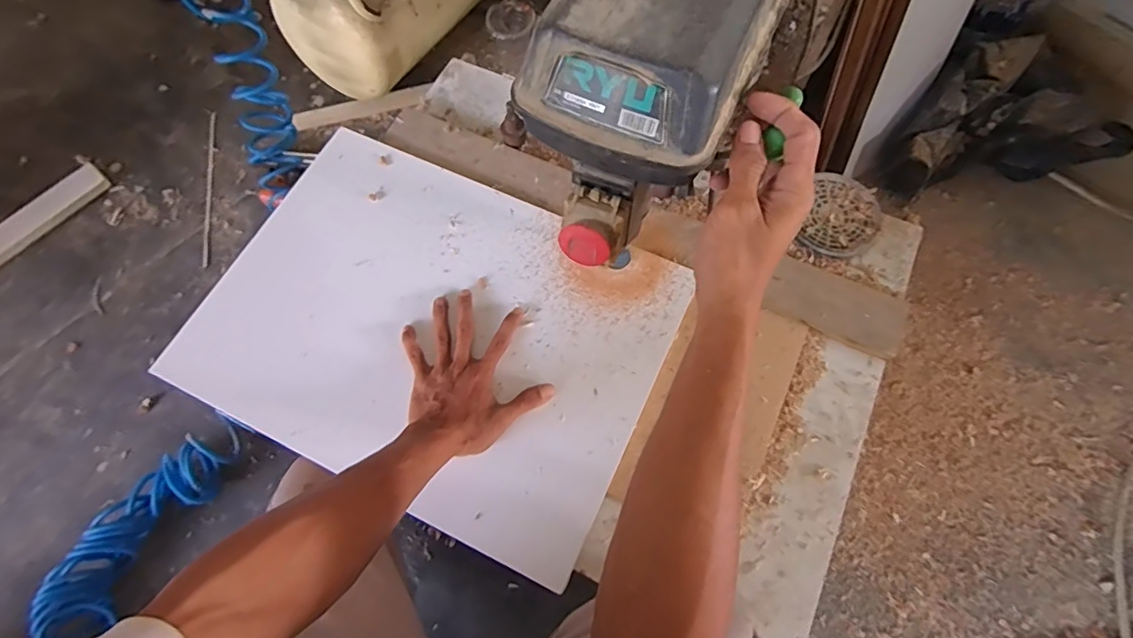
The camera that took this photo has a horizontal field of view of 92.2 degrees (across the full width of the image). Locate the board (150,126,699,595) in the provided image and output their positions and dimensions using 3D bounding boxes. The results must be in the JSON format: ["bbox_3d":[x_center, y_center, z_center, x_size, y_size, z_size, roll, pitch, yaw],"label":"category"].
[{"bbox_3d":[-0.157,0.003,0.638,0.518,0.020,0.377,25,72,11],"label":"board"}]

